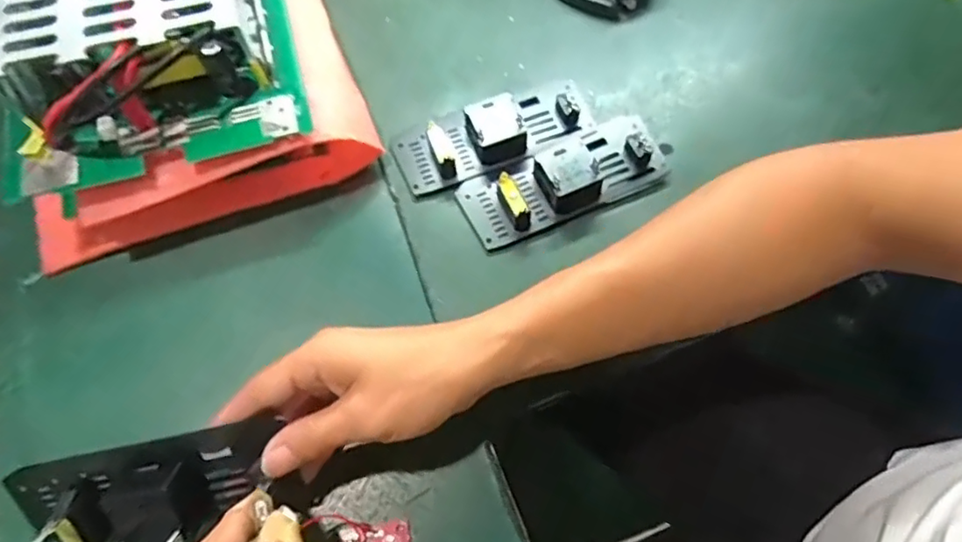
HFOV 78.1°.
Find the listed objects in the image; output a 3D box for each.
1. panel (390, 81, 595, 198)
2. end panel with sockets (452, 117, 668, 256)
[{"bbox_3d":[0.008,-0.103,0.422,0.141,0.027,0.053,-22,68,-8],"label":"panel"},{"bbox_3d":[0.056,-0.065,0.404,0.139,0.027,0.056,-21,68,-8],"label":"end panel with sockets"}]

